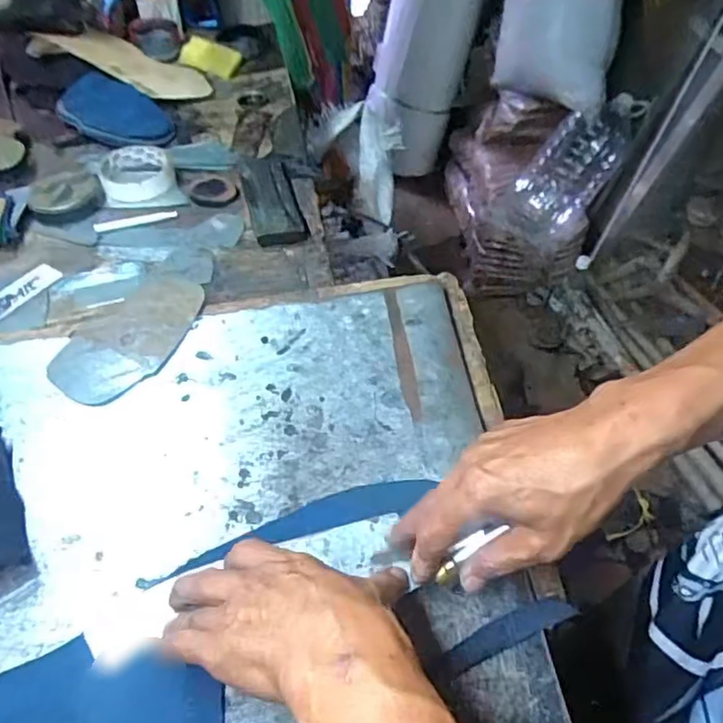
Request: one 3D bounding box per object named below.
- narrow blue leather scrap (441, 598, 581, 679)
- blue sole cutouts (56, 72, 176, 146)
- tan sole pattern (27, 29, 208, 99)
[{"bbox_3d":[0.090,0.166,0.385,0.089,0.004,0.017,-23,55,-7],"label":"narrow blue leather scrap"},{"bbox_3d":[-0.331,-0.341,0.851,0.156,0.028,0.093,20,67,-8],"label":"blue sole cutouts"},{"bbox_3d":[-0.346,-0.439,0.919,0.242,0.021,0.101,19,50,-9],"label":"tan sole pattern"}]

